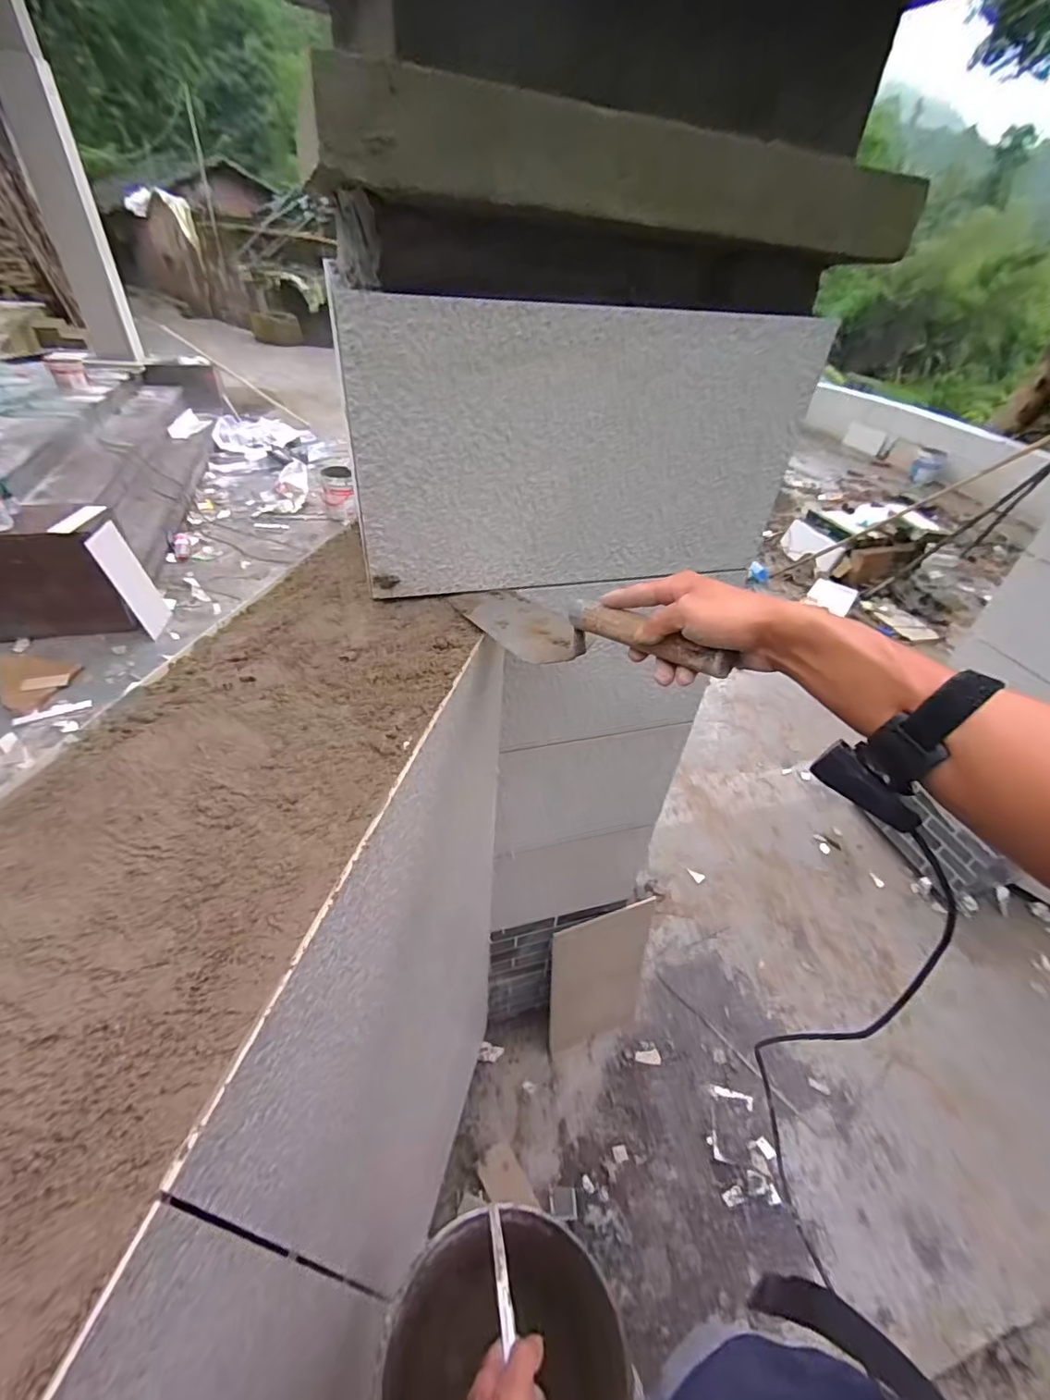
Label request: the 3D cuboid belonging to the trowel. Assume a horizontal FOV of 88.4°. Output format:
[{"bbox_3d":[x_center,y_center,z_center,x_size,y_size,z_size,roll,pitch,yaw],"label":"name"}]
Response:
[{"bbox_3d":[0.047,-0.075,0.579,0.086,0.062,0.385,-25,27,-28],"label":"trowel"}]

